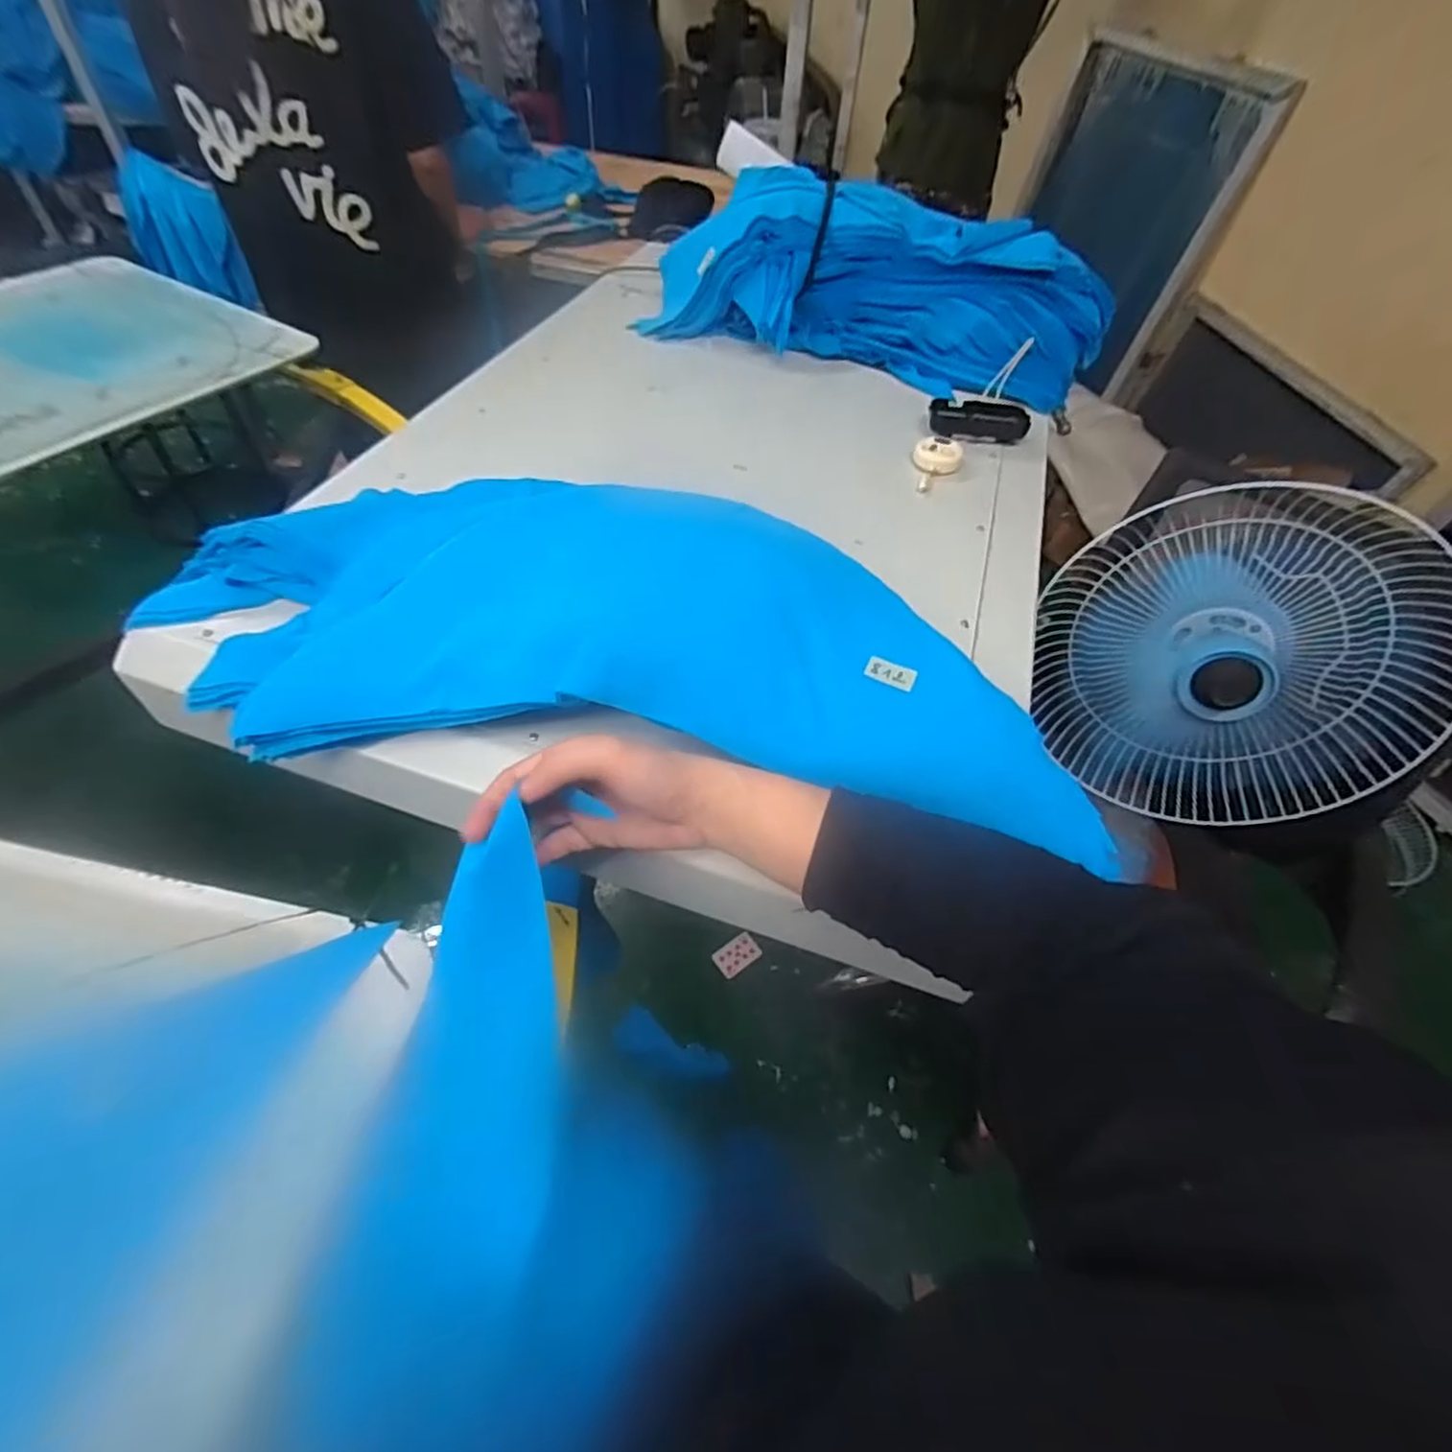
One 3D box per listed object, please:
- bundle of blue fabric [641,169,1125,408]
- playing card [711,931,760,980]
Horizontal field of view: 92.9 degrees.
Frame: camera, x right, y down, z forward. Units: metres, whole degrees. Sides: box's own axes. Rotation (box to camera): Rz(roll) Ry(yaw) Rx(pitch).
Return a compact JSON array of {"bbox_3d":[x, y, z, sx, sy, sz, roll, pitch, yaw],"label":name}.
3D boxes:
[{"bbox_3d":[0.192,-0.560,0.880,0.562,0.162,0.138,16,52,8],"label":"bundle of blue fabric"},{"bbox_3d":[0.022,0.452,1.365,0.087,0.007,0.056,-37,79,1],"label":"playing card"}]

